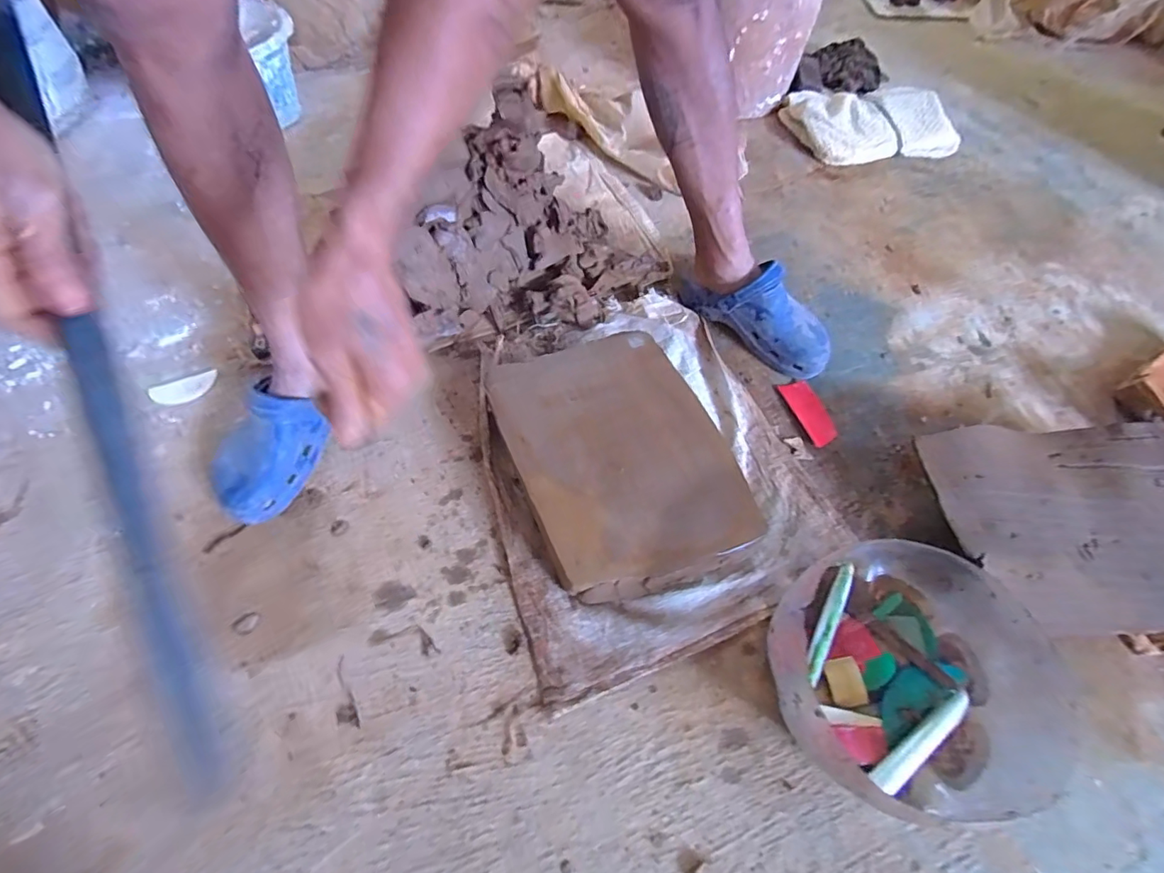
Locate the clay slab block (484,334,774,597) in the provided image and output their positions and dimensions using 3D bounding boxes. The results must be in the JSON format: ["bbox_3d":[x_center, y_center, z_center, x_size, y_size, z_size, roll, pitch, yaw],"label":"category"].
[{"bbox_3d":[0.045,0.024,0.651,0.253,0.065,0.342,-21,64,-13],"label":"clay slab block"}]

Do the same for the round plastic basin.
[{"bbox_3d":[0.319,0.245,0.512,0.248,0.117,0.239,0,61,-1],"label":"round plastic basin"}]

